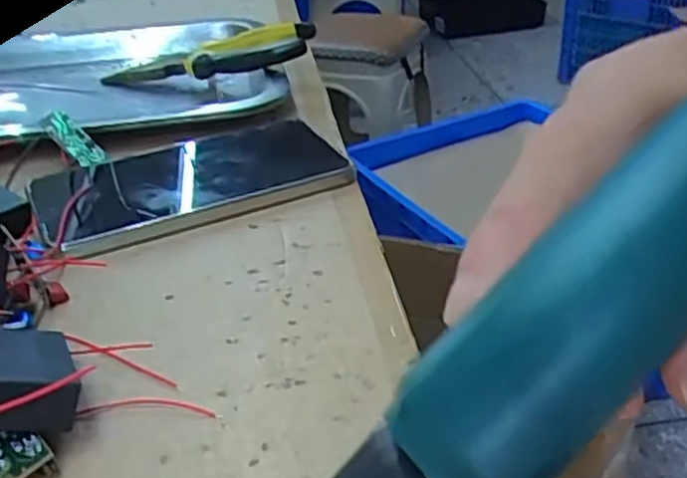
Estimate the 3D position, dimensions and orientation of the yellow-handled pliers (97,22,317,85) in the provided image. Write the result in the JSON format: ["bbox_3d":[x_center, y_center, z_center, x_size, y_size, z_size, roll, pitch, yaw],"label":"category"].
[{"bbox_3d":[-0.097,-0.131,0.530,0.157,0.019,0.044,-10,30,10],"label":"yellow-handled pliers"}]

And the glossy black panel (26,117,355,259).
[{"bbox_3d":[-0.082,-0.034,0.400,0.160,0.016,0.081,-16,34,-22],"label":"glossy black panel"}]

